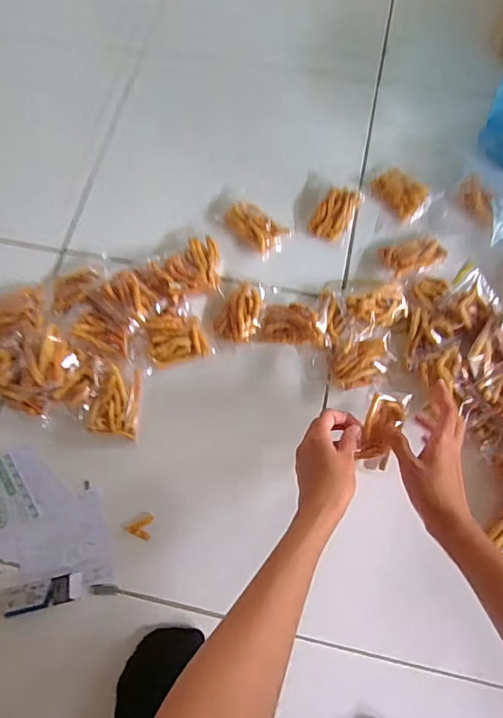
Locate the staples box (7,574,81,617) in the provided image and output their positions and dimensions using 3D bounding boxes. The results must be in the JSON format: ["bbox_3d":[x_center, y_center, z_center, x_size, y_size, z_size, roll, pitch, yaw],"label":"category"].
[{"bbox_3d":[-0.222,0.249,0.492,0.081,0.022,0.028,-13,70,-3],"label":"staples box"}]

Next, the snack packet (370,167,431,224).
[{"bbox_3d":[0.211,-0.233,0.653,0.051,0.020,0.088,-40,74,-12],"label":"snack packet"}]

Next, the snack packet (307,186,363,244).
[{"bbox_3d":[0.118,-0.204,0.648,0.053,0.016,0.088,31,74,12],"label":"snack packet"}]

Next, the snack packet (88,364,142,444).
[{"bbox_3d":[-0.160,0.050,0.556,0.056,0.027,0.080,8,70,5],"label":"snack packet"}]

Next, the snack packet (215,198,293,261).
[{"bbox_3d":[0.003,-0.187,0.643,0.057,0.019,0.104,-42,74,-13],"label":"snack packet"}]

